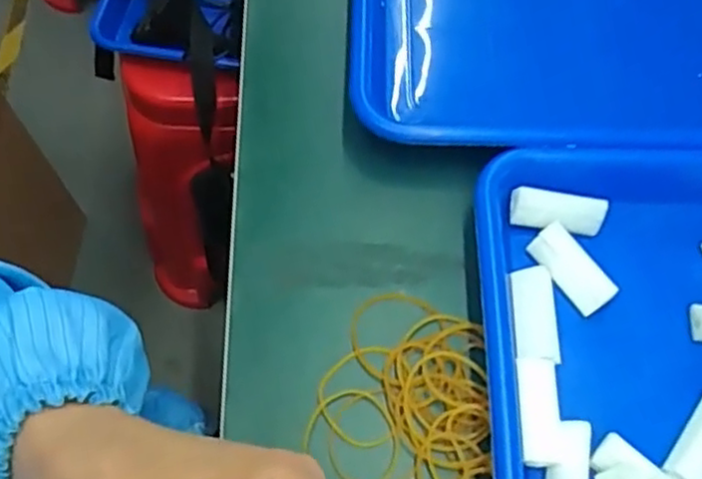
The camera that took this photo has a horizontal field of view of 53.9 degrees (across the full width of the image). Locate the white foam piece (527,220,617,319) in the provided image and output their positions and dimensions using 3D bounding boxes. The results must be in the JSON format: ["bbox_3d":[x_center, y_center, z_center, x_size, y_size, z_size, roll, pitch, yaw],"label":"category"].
[{"bbox_3d":[0.109,0.014,0.341,0.017,0.013,0.045,-33,71,-16],"label":"white foam piece"}]

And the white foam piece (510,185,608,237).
[{"bbox_3d":[0.105,-0.014,0.349,0.048,0.015,0.015,10,65,2],"label":"white foam piece"}]

